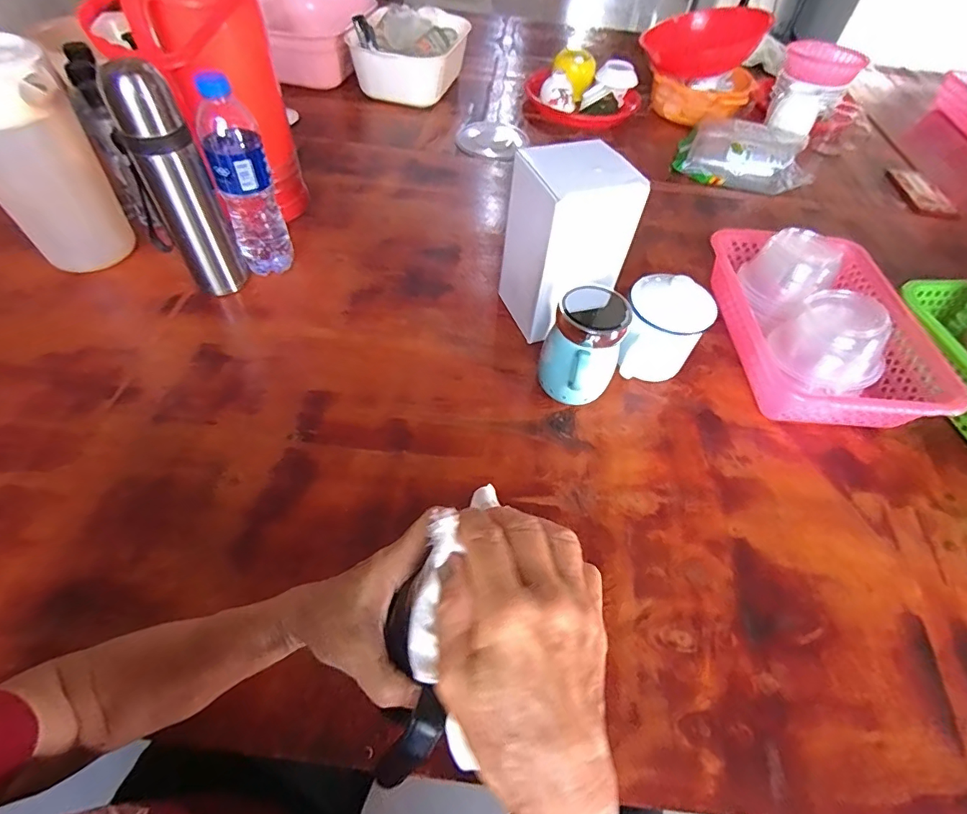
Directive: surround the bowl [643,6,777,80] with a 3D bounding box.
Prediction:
[{"bbox_3d":[0.479,-0.799,1.050,0.232,0.100,0.232,21,69,19],"label":"bowl"}]

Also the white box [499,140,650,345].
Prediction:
[{"bbox_3d":[0.094,-0.190,0.584,0.114,0.205,0.103,-13,54,-14],"label":"white box"}]

